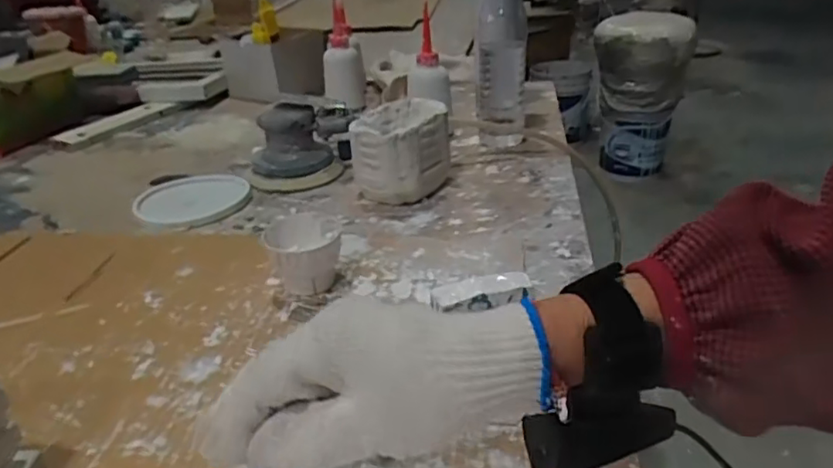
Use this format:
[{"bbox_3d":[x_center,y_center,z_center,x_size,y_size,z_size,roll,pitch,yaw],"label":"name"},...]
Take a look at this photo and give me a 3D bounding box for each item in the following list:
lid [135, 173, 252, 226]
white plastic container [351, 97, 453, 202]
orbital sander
[{"bbox_3d":[-0.248,-0.042,0.697,0.122,0.008,0.122,-3,27,1],"label":"lid"},{"bbox_3d":[-0.014,-0.090,0.677,0.092,0.087,0.111,1,28,9],"label":"white plastic container"},{"bbox_3d":[-0.138,-0.108,0.733,0.125,0.084,0.090,-10,28,-13],"label":"orbital sander"}]

